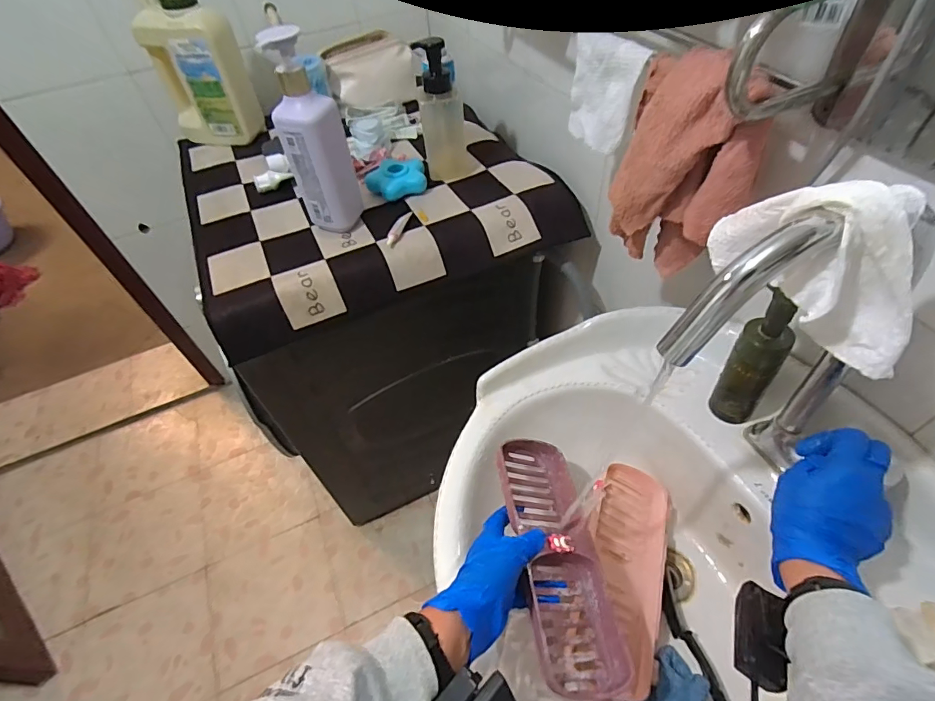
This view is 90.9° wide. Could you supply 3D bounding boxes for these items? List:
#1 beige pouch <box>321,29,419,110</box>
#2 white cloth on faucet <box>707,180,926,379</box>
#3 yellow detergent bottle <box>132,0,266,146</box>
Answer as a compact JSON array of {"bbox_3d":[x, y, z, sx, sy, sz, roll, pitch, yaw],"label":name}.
[{"bbox_3d":[-0.197,-0.571,0.948,0.169,0.095,0.105,-29,55,-18],"label":"beige pouch"},{"bbox_3d":[0.220,-0.054,0.289,0.118,0.097,0.056,19,55,18],"label":"white cloth on faucet"},{"bbox_3d":[-0.492,-0.512,0.835,0.166,0.252,0.068,6,52,9],"label":"yellow detergent bottle"}]

